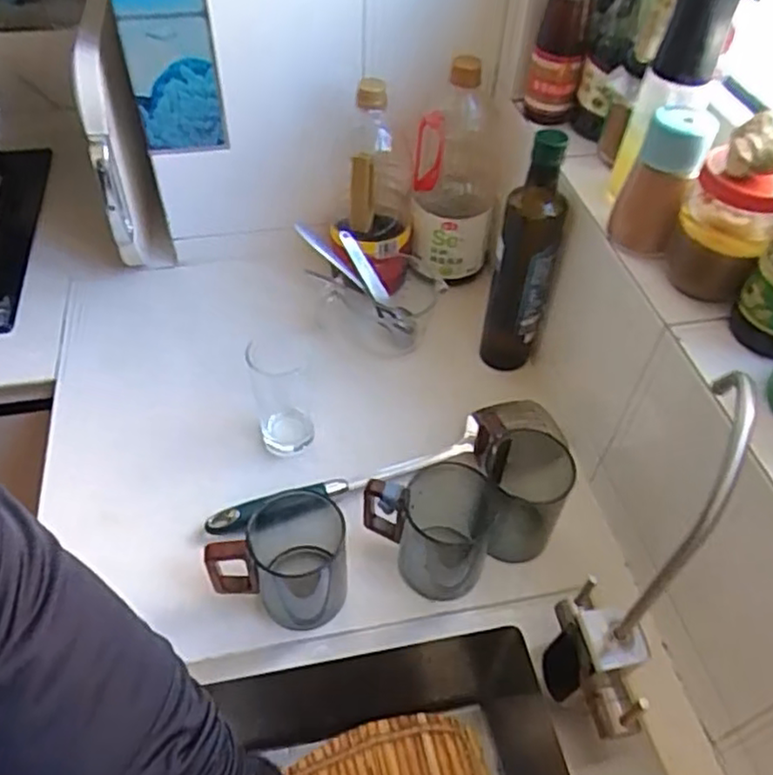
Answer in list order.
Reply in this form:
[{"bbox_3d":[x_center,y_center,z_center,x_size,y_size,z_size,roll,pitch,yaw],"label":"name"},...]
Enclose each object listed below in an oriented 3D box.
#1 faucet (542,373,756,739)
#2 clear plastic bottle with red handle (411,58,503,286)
[{"bbox_3d":[0.173,0.123,0.431,0.077,0.260,0.099,32,55,23],"label":"faucet"},{"bbox_3d":[0.078,-0.237,0.765,0.096,0.254,0.081,9,49,5],"label":"clear plastic bottle with red handle"}]

